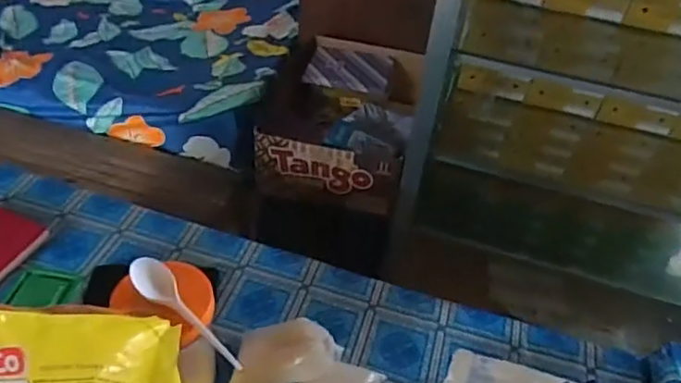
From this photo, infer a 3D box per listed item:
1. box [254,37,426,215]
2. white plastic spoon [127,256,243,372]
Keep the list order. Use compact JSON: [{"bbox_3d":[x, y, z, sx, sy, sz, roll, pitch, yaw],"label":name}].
[{"bbox_3d":[0.018,-0.179,1.393,0.328,0.149,0.495,13,42,8],"label":"box"},{"bbox_3d":[-0.154,0.117,0.553,0.035,0.026,0.150,-29,52,-32],"label":"white plastic spoon"}]

